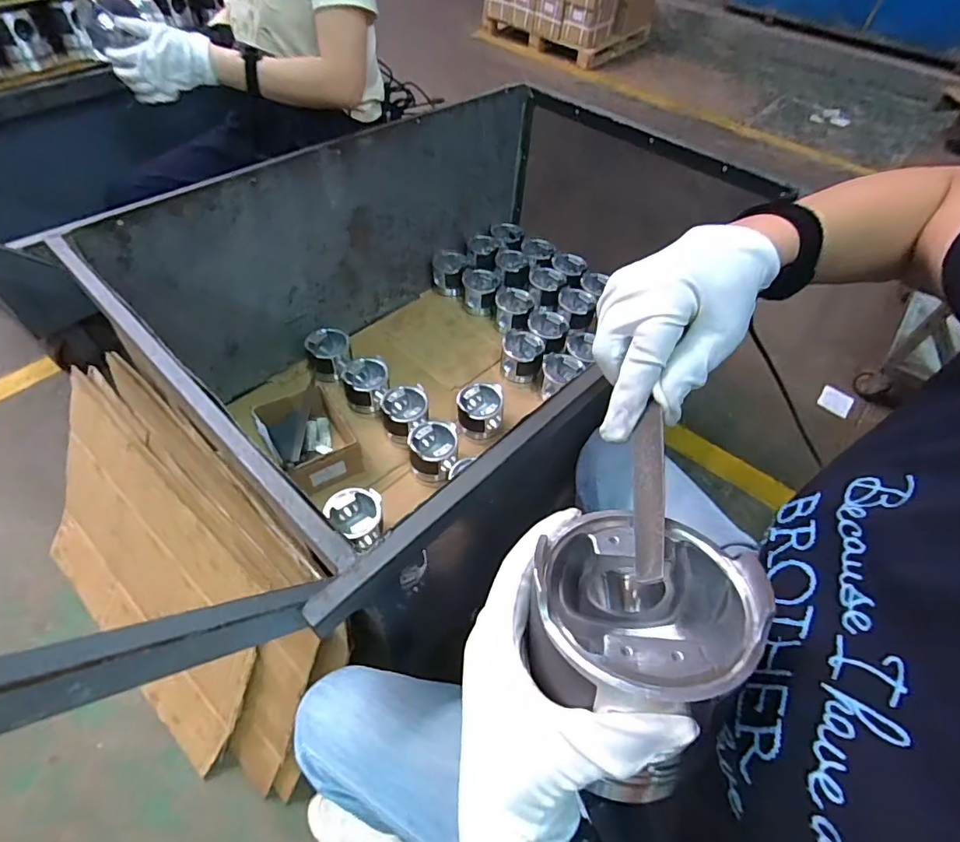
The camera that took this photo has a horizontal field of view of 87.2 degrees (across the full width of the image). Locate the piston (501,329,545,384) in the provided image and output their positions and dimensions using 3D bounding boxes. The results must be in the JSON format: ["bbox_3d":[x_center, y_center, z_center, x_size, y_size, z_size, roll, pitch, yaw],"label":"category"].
[{"bbox_3d":[0.099,-0.153,1.203,0.097,0.087,0.102,7,51,0],"label":"piston"}]

